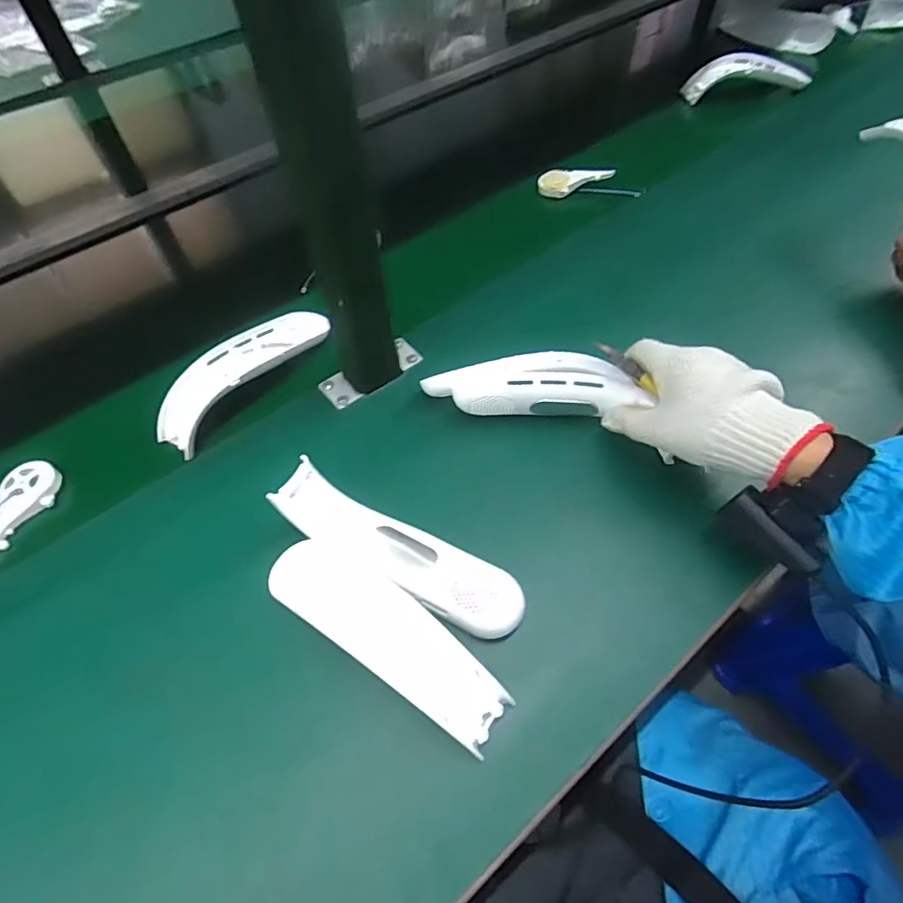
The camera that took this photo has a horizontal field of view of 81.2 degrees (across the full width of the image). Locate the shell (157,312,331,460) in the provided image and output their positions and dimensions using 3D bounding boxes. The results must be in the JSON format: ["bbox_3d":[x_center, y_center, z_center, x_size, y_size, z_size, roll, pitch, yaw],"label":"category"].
[{"bbox_3d":[-0.202,-0.083,0.518,0.058,0.041,0.199,26,61,18],"label":"shell"}]

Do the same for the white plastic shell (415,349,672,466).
[{"bbox_3d":[0.072,-0.060,0.472,0.189,0.040,0.044,0,57,6],"label":"white plastic shell"}]

